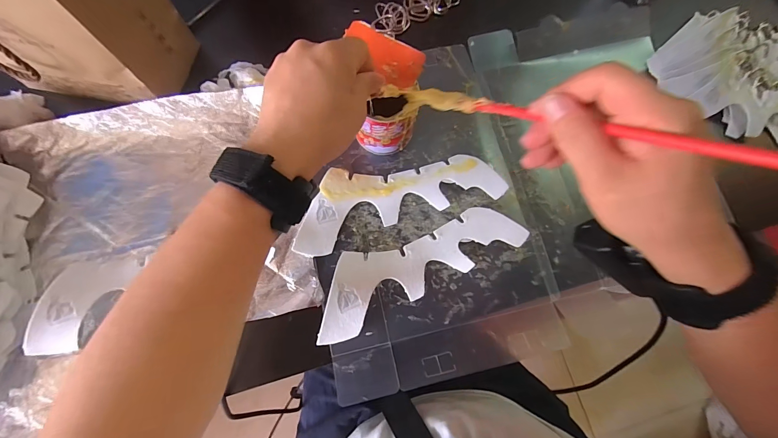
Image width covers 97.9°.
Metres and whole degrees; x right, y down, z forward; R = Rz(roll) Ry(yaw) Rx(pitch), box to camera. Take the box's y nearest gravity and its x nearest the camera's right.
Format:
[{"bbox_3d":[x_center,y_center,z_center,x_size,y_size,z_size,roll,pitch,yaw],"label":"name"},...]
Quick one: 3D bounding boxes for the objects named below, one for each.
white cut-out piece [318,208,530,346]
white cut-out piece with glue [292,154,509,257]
[{"bbox_3d":[0.030,0.044,0.328,0.212,0.022,0.068,-22,76,-7],"label":"white cut-out piece"},{"bbox_3d":[0.006,-0.029,0.353,0.213,0.012,0.076,-17,76,-6],"label":"white cut-out piece with glue"}]

